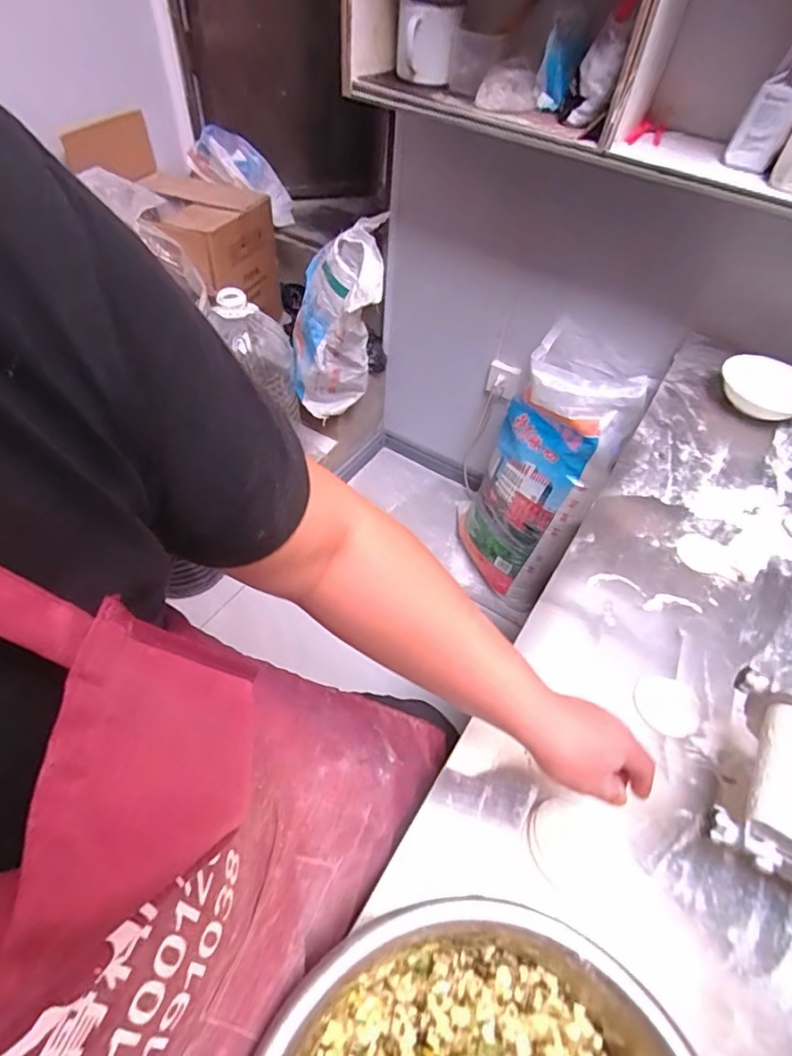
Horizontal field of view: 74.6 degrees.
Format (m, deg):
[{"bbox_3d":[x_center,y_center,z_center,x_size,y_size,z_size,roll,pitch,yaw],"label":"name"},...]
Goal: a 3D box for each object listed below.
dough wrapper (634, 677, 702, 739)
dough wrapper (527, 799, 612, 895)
[{"bbox_3d":[0.314,0.204,0.602,0.076,0.007,0.067,24,54,13],"label":"dough wrapper"},{"bbox_3d":[0.167,0.308,0.504,0.077,0.008,0.074,18,52,9],"label":"dough wrapper"}]

